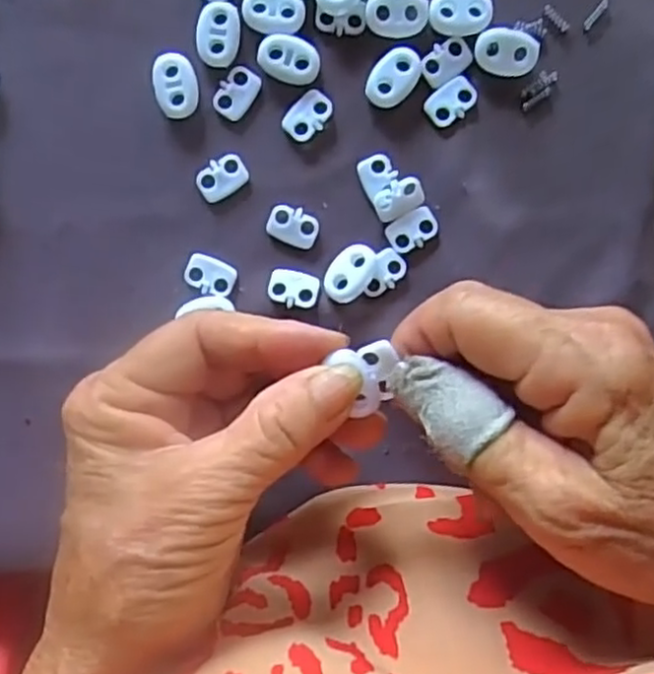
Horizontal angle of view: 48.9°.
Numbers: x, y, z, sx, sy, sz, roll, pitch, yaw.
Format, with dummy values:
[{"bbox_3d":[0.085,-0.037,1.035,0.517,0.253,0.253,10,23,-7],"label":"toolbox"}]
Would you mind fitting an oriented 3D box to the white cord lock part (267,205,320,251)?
[{"bbox_3d":[-0.012,-0.041,0.266,0.019,0.004,0.014,21,96,-4],"label":"white cord lock part"}]

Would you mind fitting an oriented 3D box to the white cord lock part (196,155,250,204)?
[{"bbox_3d":[-0.039,-0.059,0.265,0.019,0.004,0.013,-36,96,3],"label":"white cord lock part"}]

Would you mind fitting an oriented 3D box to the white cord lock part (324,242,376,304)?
[{"bbox_3d":[0.008,-0.024,0.266,0.015,0.007,0.023,33,95,-5],"label":"white cord lock part"}]

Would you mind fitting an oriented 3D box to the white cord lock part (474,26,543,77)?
[{"bbox_3d":[0.065,-0.103,0.259,0.023,0.005,0.017,-2,97,-1],"label":"white cord lock part"}]

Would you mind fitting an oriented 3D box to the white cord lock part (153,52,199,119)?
[{"bbox_3d":[-0.054,-0.091,0.260,0.015,0.005,0.022,-11,97,0],"label":"white cord lock part"}]

